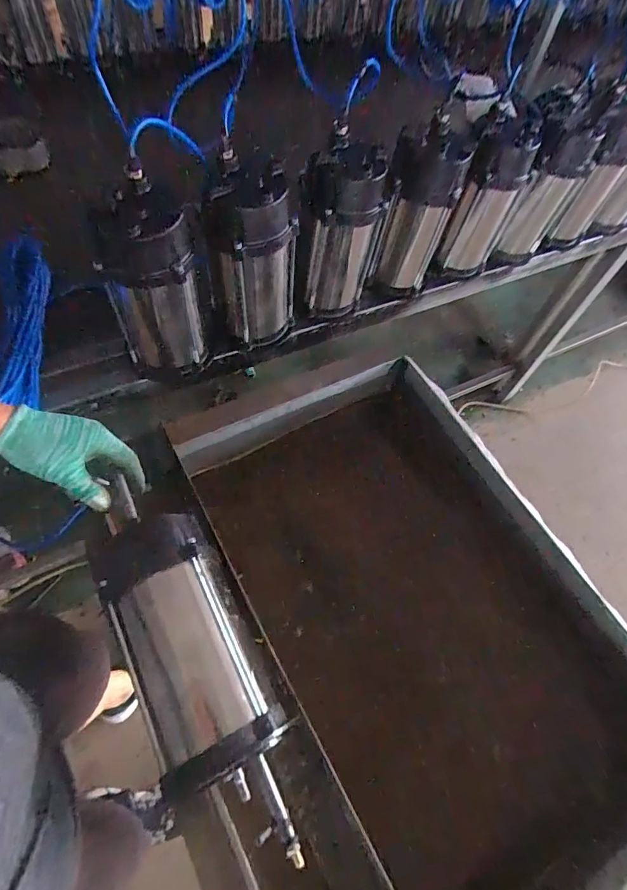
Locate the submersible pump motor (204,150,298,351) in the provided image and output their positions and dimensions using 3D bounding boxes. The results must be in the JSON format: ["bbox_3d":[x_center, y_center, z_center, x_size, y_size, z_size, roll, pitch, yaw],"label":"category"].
[{"bbox_3d":[-0.089,-0.272,0.665,0.121,0.254,0.107,-4,61,-9],"label":"submersible pump motor"}]

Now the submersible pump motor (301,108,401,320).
[{"bbox_3d":[0.043,-0.333,0.717,0.128,0.254,0.116,14,59,1],"label":"submersible pump motor"}]

